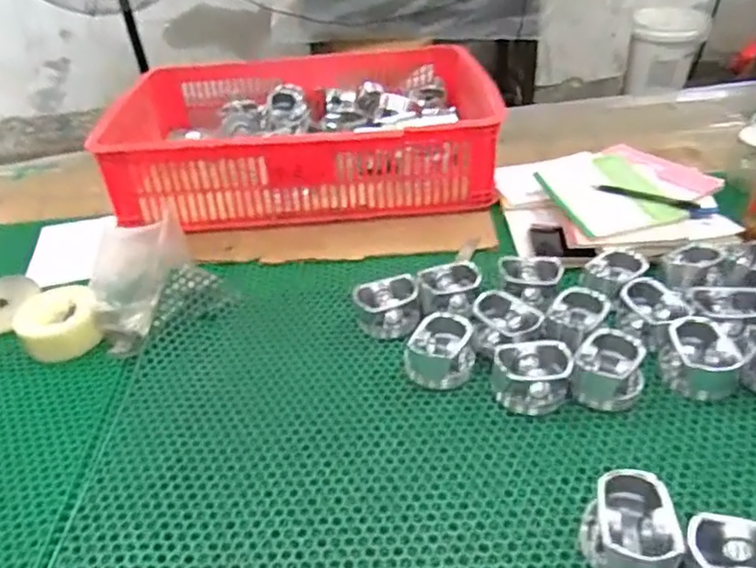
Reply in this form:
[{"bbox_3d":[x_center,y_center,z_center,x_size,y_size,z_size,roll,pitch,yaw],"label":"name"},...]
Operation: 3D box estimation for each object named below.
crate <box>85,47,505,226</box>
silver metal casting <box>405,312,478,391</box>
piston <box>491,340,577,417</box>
[{"bbox_3d":[-0.127,-0.266,1.095,0.581,0.156,0.431,-6,35,0],"label":"crate"},{"bbox_3d":[0.067,0.070,0.679,0.074,0.058,0.070,6,37,17],"label":"silver metal casting"},{"bbox_3d":[0.158,0.093,0.642,0.077,0.046,0.069,11,38,22],"label":"piston"}]

